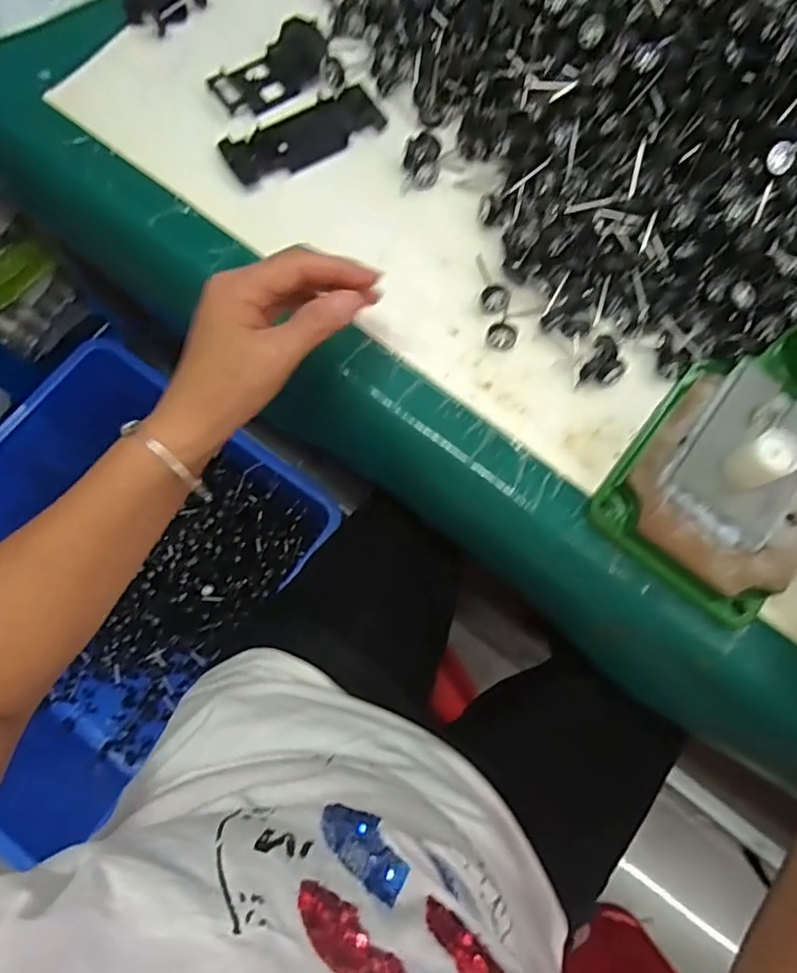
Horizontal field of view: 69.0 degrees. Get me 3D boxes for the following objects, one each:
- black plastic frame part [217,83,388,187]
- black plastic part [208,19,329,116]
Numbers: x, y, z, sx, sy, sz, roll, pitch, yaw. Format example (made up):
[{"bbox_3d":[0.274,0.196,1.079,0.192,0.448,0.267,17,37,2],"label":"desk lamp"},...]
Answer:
[{"bbox_3d":[-0.071,-0.266,0.435,0.121,0.008,0.045,-28,78,-9],"label":"black plastic frame part"},{"bbox_3d":[-0.096,-0.322,0.446,0.094,0.010,0.048,-40,80,-11],"label":"black plastic part"}]

